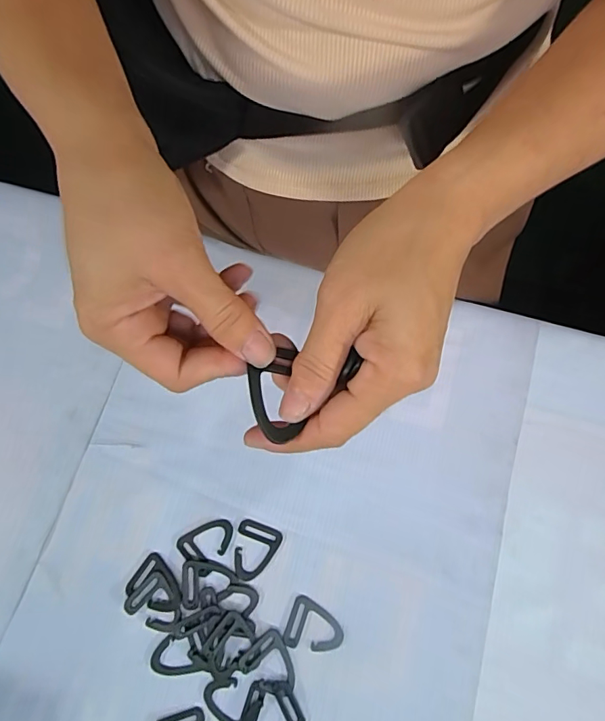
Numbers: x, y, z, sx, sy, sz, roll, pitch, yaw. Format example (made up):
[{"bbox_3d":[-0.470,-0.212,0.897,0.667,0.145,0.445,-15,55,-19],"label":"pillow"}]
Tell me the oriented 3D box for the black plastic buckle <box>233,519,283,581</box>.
[{"bbox_3d":[-0.040,0.153,0.370,0.035,0.004,0.044,22,74,6],"label":"black plastic buckle"}]

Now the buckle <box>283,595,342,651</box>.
[{"bbox_3d":[0.010,0.207,0.355,0.043,0.004,0.035,20,74,5],"label":"buckle"}]

